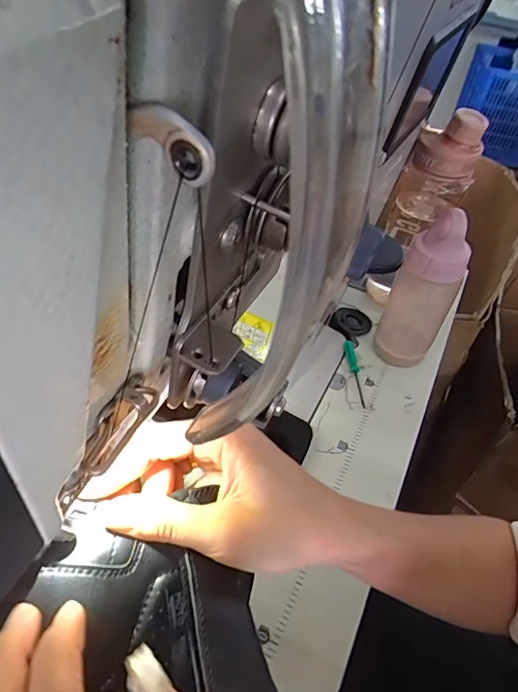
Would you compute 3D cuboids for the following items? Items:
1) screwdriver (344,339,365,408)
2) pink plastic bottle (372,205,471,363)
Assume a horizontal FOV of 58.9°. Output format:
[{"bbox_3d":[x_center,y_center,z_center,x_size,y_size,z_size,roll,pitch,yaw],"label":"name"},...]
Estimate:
[{"bbox_3d":[0.120,0.030,0.569,0.014,0.010,0.103,0,47,-7],"label":"screwdriver"},{"bbox_3d":[0.189,-0.060,0.528,0.068,0.184,0.063,26,49,17],"label":"pink plastic bottle"}]

